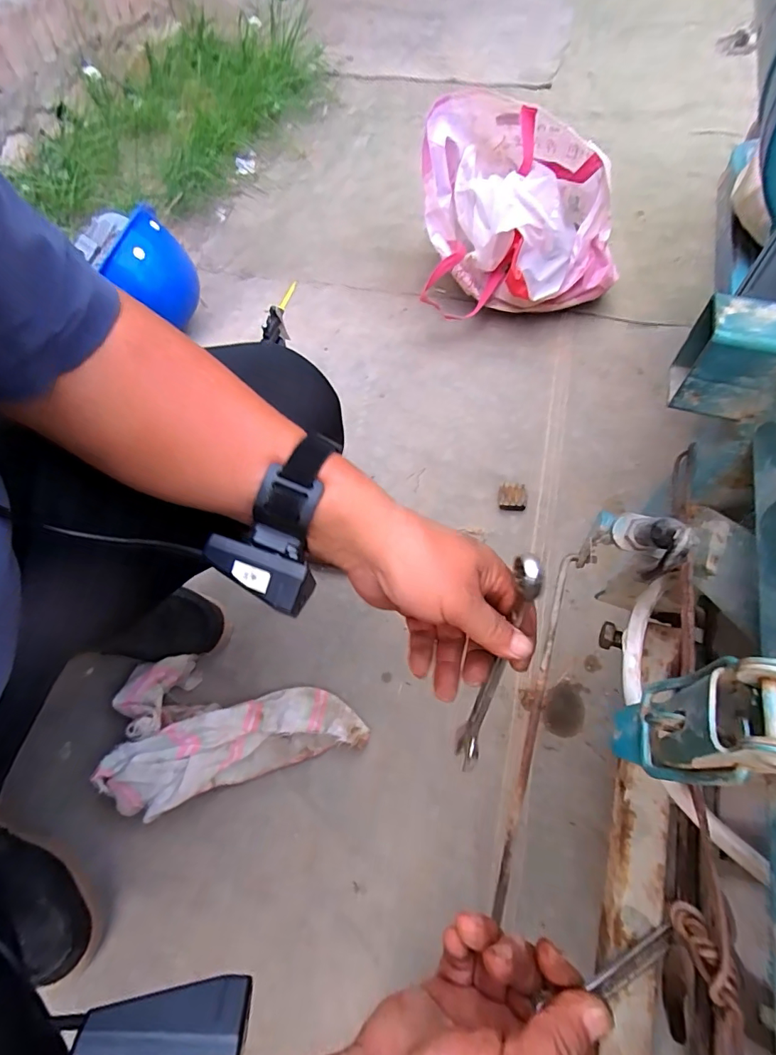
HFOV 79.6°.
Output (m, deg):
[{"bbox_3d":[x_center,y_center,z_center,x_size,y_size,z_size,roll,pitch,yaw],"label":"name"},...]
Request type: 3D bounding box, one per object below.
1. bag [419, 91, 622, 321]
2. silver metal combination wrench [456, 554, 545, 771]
[{"bbox_3d":[0.229,-0.540,0.811,0.340,0.236,0.244,6,61,6],"label":"bag"},{"bbox_3d":[0.076,0.104,0.332,0.018,0.197,0.021,16,30,11],"label":"silver metal combination wrench"}]

